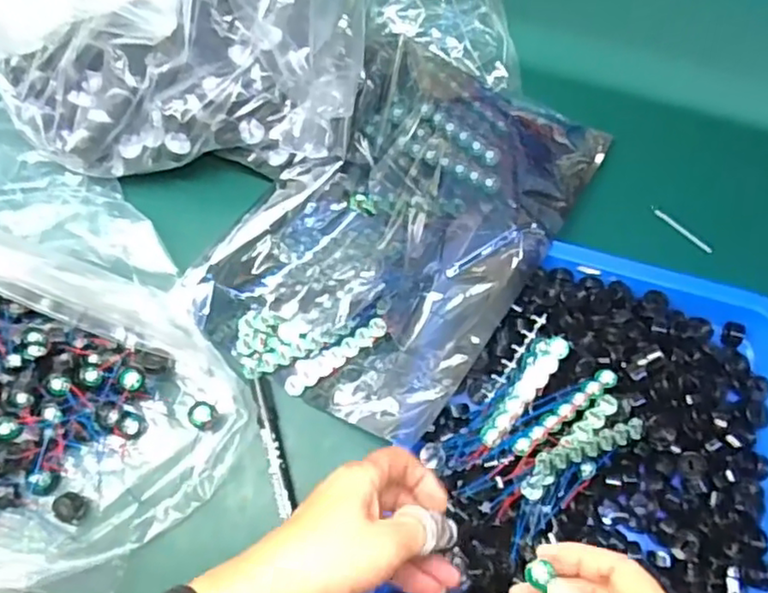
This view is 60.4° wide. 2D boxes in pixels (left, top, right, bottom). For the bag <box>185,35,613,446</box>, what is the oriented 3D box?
[{"bbox_3d":[0.020,-0.070,0.547,0.222,0.045,0.346,31,73,8],"label":"bag"}]

